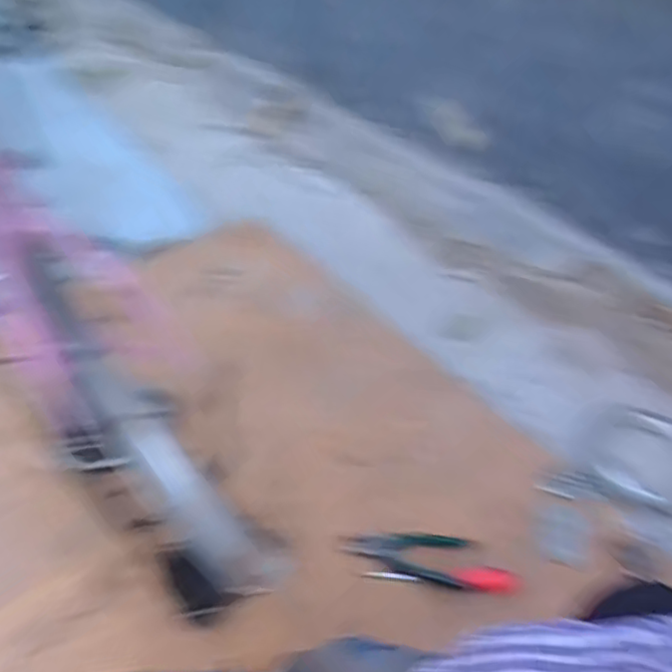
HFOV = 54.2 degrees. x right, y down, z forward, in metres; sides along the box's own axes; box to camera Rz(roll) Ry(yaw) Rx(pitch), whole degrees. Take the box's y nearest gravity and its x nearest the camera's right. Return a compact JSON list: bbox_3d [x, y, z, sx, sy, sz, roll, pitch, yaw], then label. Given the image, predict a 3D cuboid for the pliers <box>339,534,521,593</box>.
[{"bbox_3d":[0.136,0.336,0.983,0.256,0.014,0.073,-1,63,12],"label":"pliers"}]

